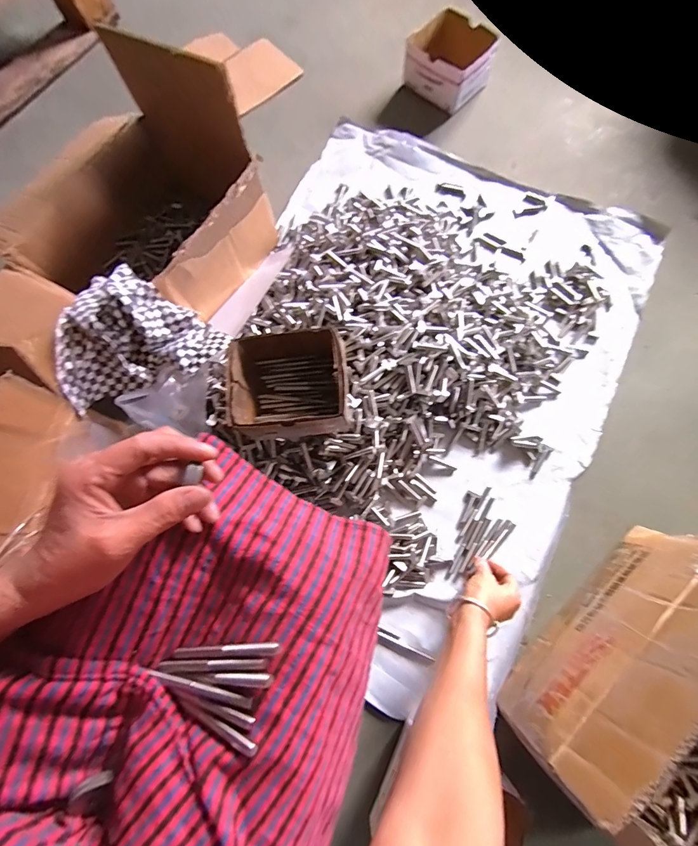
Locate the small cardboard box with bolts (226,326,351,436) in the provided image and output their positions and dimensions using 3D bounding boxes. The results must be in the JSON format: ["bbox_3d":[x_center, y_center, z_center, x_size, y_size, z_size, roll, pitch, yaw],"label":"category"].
[{"bbox_3d":[-0.080,-0.053,0.534,0.153,0.094,0.136,-2,74,1],"label":"small cardboard box with bolts"}]

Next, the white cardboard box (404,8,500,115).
[{"bbox_3d":[0.213,-0.771,0.816,0.160,0.088,0.152,39,78,12],"label":"white cardboard box"}]

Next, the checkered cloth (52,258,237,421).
[{"bbox_3d":[-0.290,-0.125,0.526,0.200,0.107,0.149,-18,74,-4],"label":"checkered cloth"}]

